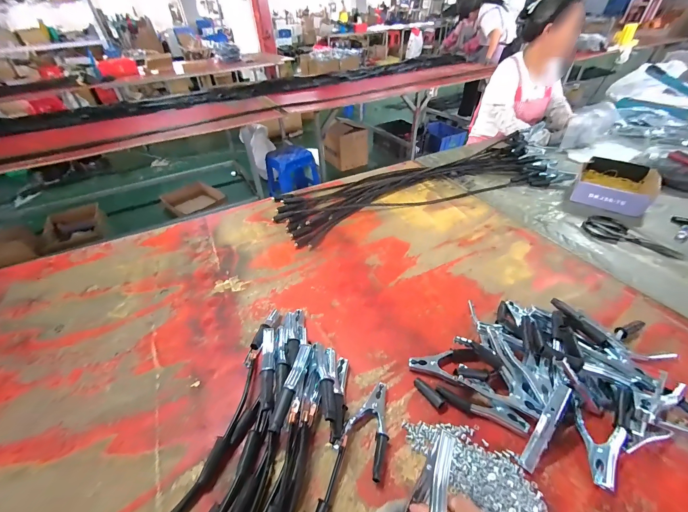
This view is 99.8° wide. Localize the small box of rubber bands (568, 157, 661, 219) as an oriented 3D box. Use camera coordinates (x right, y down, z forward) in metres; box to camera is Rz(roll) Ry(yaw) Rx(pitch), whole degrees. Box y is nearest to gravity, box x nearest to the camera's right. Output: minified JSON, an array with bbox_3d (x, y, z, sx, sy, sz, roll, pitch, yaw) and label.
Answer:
[{"bbox_3d":[0.968,-0.266,1.030,0.220,0.073,0.348,30,51,32],"label":"small box of rubber bands"}]

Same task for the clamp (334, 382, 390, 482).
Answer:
[{"bbox_3d":[0.043,0.283,0.489,0.072,0.029,0.140,13,43,18],"label":"clamp"}]

